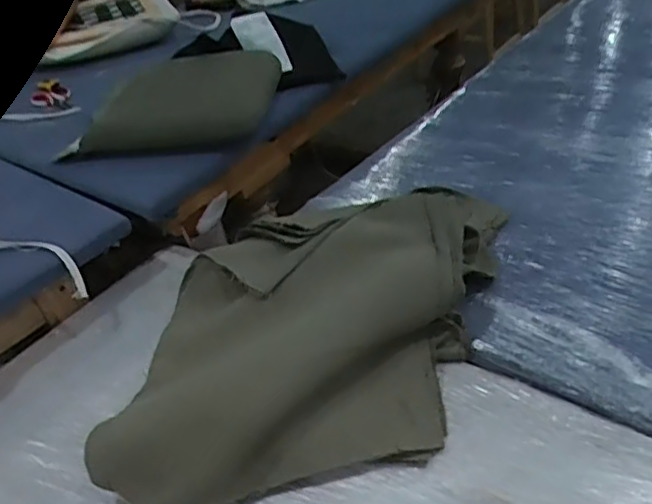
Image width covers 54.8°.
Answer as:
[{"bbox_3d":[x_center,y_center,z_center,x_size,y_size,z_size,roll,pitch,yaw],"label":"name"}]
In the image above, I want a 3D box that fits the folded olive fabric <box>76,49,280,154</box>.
[{"bbox_3d":[-0.314,-0.368,1.454,0.381,0.103,0.419,-2,38,7],"label":"folded olive fabric"}]

